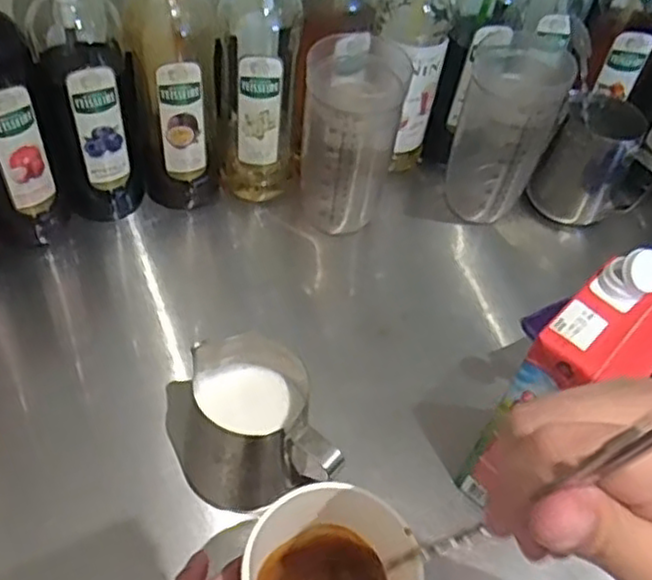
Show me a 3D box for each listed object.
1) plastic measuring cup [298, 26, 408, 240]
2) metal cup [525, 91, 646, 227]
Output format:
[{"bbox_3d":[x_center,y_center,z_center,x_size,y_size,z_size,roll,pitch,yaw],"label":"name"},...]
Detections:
[{"bbox_3d":[0.021,-0.140,0.669,0.083,0.171,0.113,9,50,1],"label":"plastic measuring cup"},{"bbox_3d":[0.270,-0.139,0.740,0.079,0.121,0.079,3,50,-4],"label":"metal cup"}]

